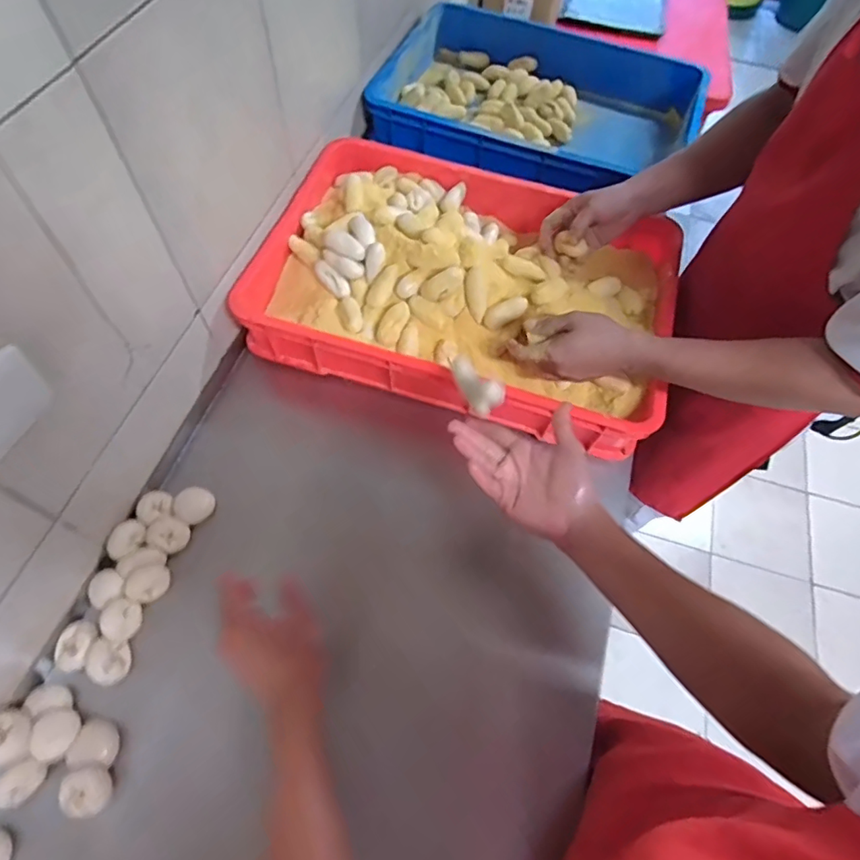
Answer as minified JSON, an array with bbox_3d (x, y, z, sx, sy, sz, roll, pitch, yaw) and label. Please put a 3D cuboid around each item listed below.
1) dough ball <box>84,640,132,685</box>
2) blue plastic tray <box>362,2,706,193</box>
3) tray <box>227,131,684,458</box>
[{"bbox_3d":[-0.360,0.260,0.575,0.039,0.025,0.044,-2,62,-5],"label":"dough ball"},{"bbox_3d":[0.220,-0.679,1.072,0.593,0.126,0.508,22,62,8],"label":"blue plastic tray"},{"bbox_3d":[0.057,-0.230,0.803,0.609,0.119,0.435,18,62,6],"label":"tray"}]

